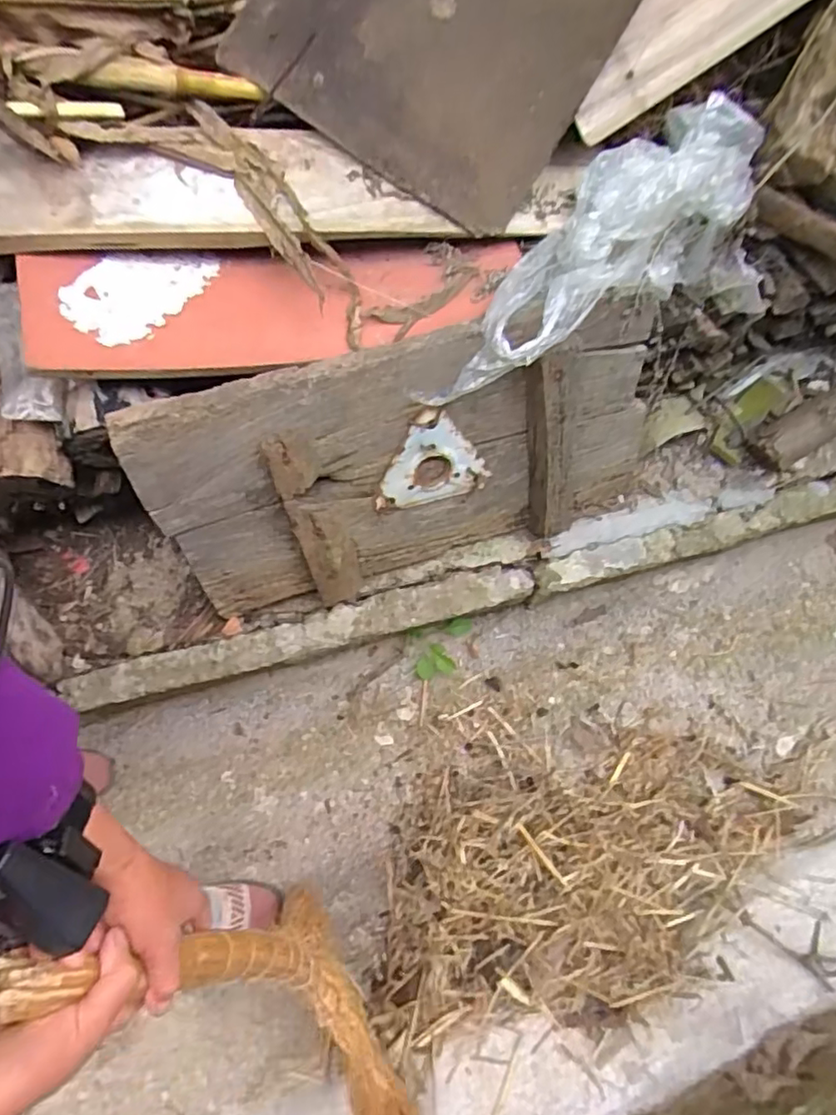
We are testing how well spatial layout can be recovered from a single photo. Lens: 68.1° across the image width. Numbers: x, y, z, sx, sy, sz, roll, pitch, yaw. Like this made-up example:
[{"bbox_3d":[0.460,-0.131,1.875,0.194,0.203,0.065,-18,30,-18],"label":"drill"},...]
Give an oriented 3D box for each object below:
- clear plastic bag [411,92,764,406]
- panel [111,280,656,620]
[{"bbox_3d":[0.224,-0.372,0.752,0.176,0.111,0.552,41,75,13],"label":"clear plastic bag"},{"bbox_3d":[0.005,-0.115,0.840,0.684,0.370,0.057,-17,49,-8],"label":"panel"}]

